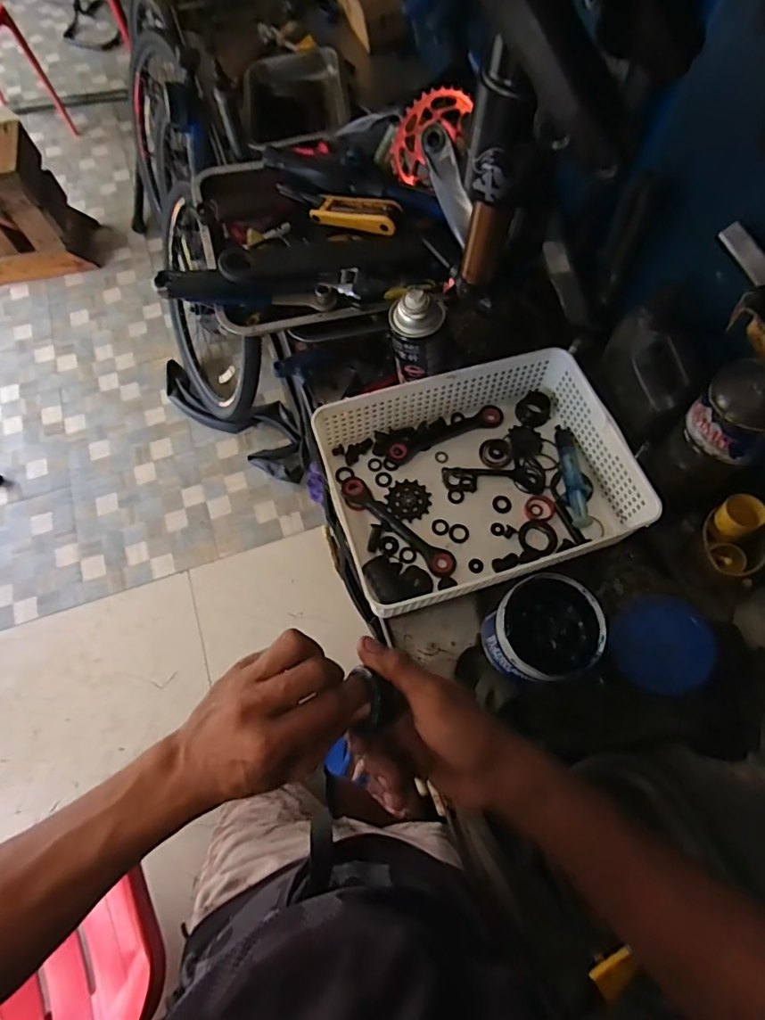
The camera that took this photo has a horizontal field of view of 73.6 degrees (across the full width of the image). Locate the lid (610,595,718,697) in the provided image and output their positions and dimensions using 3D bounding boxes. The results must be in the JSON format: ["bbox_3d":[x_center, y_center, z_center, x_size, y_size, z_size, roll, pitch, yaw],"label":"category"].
[{"bbox_3d":[0.307,0.146,0.561,0.096,0.010,0.105,-10,60,18],"label":"lid"}]

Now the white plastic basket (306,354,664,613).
[{"bbox_3d":[0.108,-0.039,0.598,0.319,0.077,0.239,-17,70,-8],"label":"white plastic basket"}]

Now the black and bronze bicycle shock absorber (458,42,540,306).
[{"bbox_3d":[0.077,-0.222,0.375,0.045,0.174,0.034,7,68,4],"label":"black and bronze bicycle shock absorber"}]

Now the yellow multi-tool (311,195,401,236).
[{"bbox_3d":[-0.034,-0.399,0.695,0.127,0.032,0.038,17,69,21],"label":"yellow multi-tool"}]

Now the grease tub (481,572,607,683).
[{"bbox_3d":[0.167,0.131,0.541,0.109,0.080,0.102,-32,71,-11],"label":"grease tub"}]

